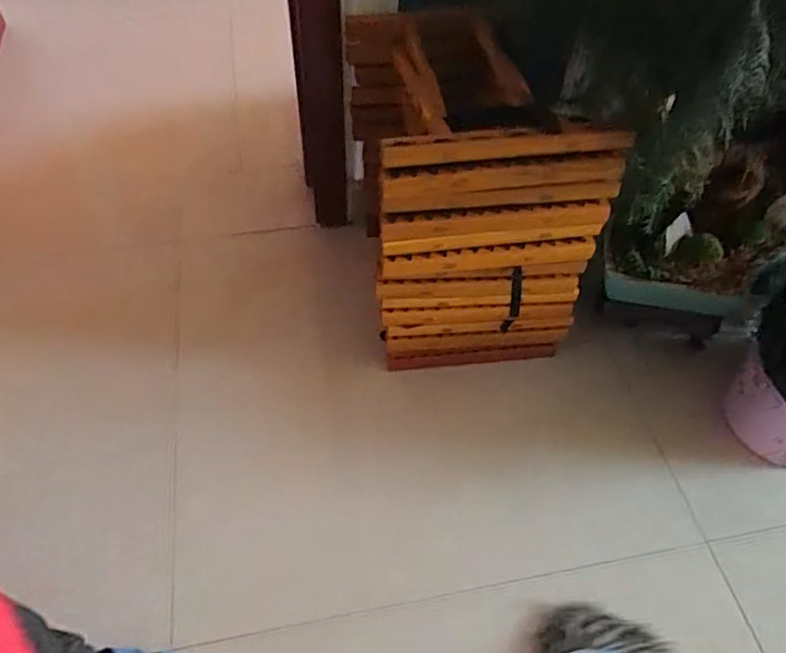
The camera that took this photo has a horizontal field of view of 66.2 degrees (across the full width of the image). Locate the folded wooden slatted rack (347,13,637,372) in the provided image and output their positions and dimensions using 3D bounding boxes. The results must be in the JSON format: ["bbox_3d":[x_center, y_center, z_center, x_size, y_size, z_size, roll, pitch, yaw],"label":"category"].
[{"bbox_3d":[0.109,-0.224,1.018,0.327,0.460,0.396,-5,53,-7],"label":"folded wooden slatted rack"}]

